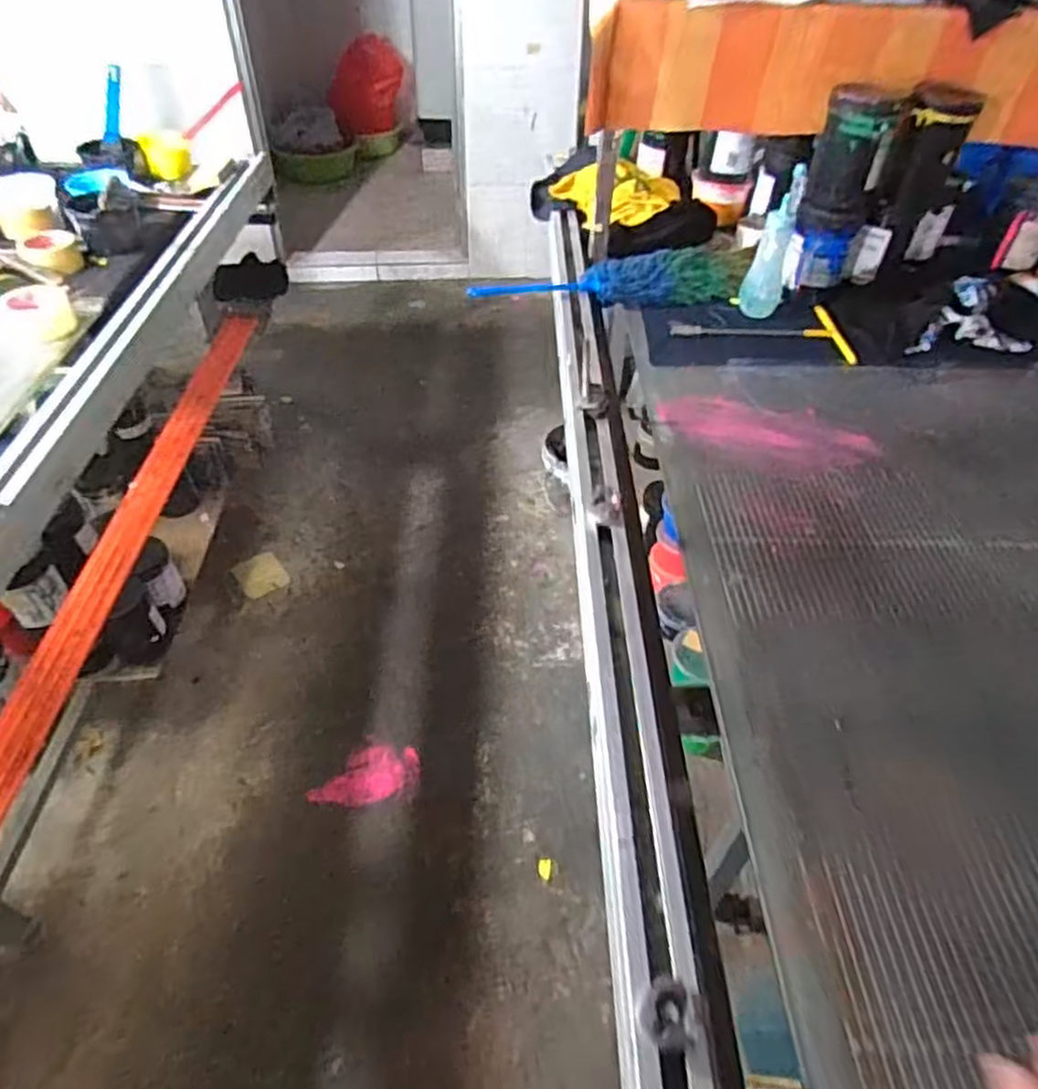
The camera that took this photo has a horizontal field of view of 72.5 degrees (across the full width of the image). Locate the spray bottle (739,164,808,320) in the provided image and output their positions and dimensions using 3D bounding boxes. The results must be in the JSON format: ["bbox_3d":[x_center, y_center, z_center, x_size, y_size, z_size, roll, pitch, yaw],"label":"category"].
[{"bbox_3d":[0.426,-0.494,1.171,0.062,0.231,0.069,16,28,10],"label":"spray bottle"}]

